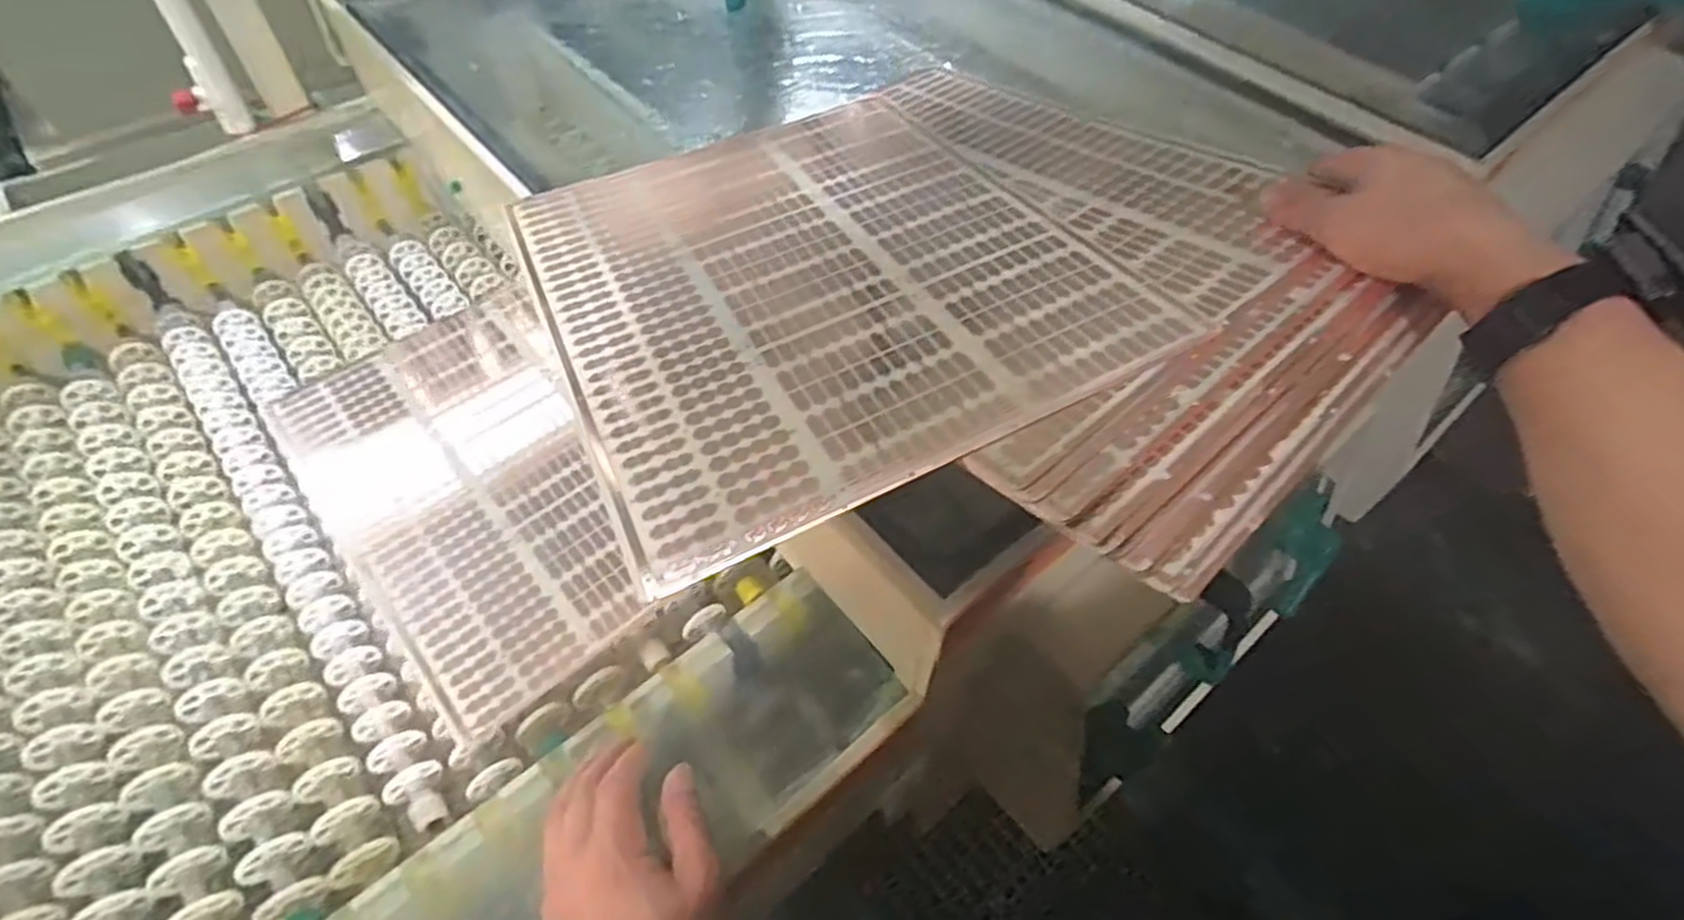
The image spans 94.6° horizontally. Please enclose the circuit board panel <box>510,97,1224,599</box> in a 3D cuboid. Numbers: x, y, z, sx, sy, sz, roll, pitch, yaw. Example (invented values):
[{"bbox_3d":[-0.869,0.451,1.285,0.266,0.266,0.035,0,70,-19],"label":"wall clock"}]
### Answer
[{"bbox_3d":[-0.025,-0.130,0.526,0.338,0.007,0.398,-24,50,-12],"label":"circuit board panel"}]

